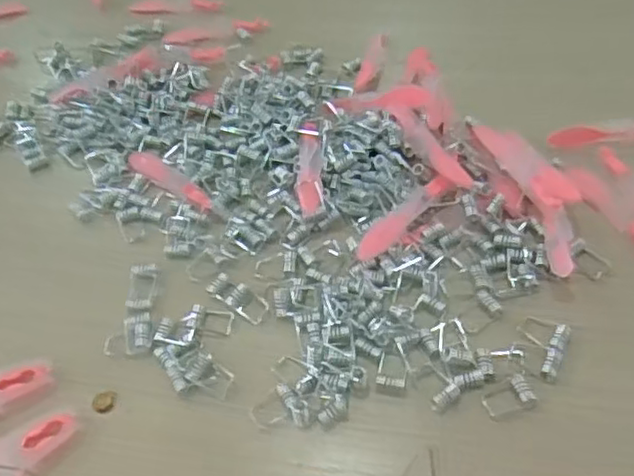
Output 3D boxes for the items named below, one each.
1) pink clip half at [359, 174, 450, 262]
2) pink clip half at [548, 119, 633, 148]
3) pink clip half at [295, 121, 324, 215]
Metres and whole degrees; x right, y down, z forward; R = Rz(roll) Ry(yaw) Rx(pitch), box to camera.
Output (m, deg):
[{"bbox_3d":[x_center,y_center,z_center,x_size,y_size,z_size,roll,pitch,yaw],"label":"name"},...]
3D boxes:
[{"bbox_3d":[0.047,-0.012,0.360,0.013,0.008,0.068,35,63,29],"label":"pink clip half"},{"bbox_3d":[0.181,-0.065,0.403,0.077,0.008,0.016,-8,51,0],"label":"pink clip half"},{"bbox_3d":[-0.004,-0.045,0.387,0.014,0.010,0.077,-3,51,4],"label":"pink clip half"}]

